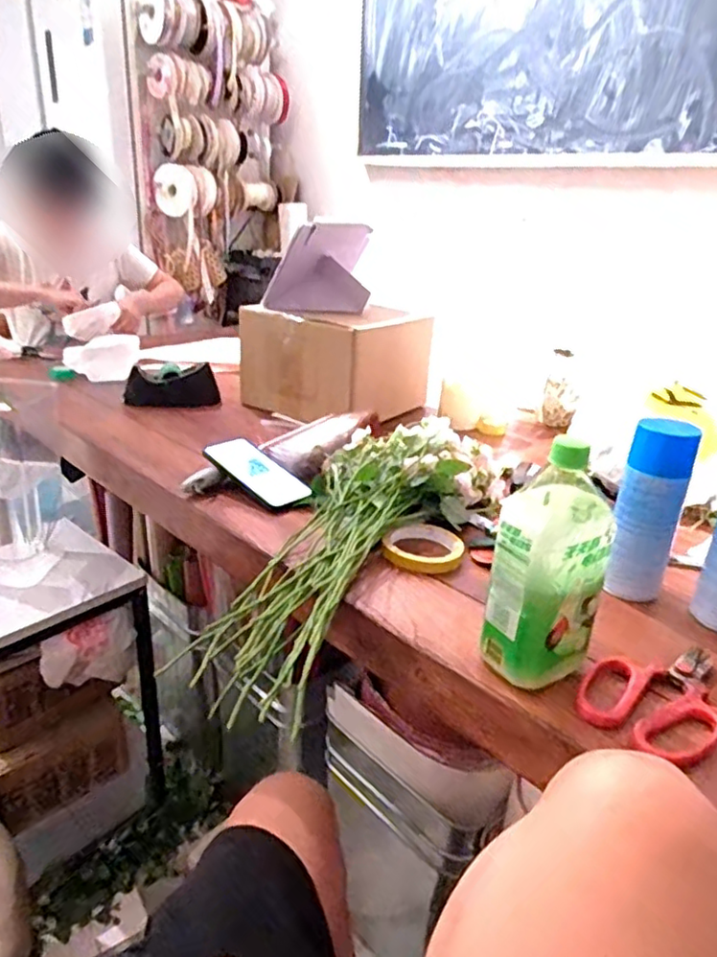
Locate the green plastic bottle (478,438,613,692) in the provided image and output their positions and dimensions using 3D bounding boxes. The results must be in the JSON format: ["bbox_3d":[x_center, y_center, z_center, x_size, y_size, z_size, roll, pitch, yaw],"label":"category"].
[{"bbox_3d":[0.167,0.078,0.556,0.091,0.210,0.074,-13,29,-30],"label":"green plastic bottle"}]

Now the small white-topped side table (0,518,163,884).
[{"bbox_3d":[-0.561,0.412,1.165,0.302,0.594,0.305,22,31,36],"label":"small white-topped side table"}]

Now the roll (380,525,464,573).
[{"bbox_3d":[0.080,0.081,0.770,0.092,0.019,0.092,2,24,-1],"label":"roll"}]

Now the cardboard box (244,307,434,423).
[{"bbox_3d":[-0.039,-0.243,1.274,0.275,0.180,0.280,19,29,31],"label":"cardboard box"}]

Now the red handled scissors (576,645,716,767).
[{"bbox_3d":[0.260,0.183,0.555,0.105,0.014,0.154,20,29,33],"label":"red handled scissors"}]

